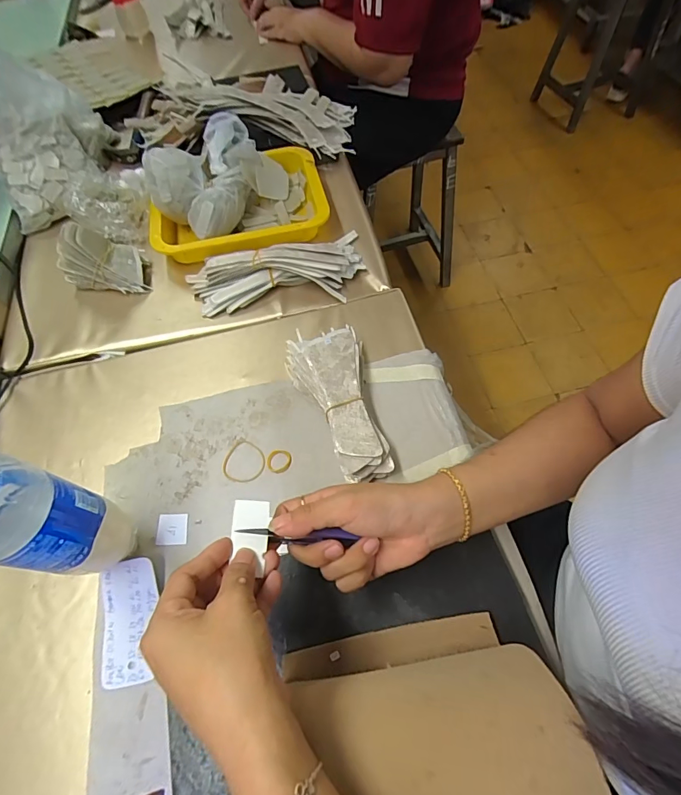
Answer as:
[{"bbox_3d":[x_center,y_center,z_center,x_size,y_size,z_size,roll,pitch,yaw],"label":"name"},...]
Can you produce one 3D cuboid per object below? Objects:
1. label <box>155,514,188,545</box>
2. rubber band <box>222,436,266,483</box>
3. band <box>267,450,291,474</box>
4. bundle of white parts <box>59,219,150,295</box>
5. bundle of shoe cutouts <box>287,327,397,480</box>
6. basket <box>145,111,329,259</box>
[{"bbox_3d":[-0.171,0.133,0.432,0.032,0.004,0.031,-2,61,2],"label":"label"},{"bbox_3d":[-0.104,0.070,0.458,0.045,0.004,0.047,-2,61,3],"label":"rubber band"},{"bbox_3d":[-0.067,0.068,0.459,0.026,0.004,0.026,-2,61,3],"label":"band"},{"bbox_3d":[-0.330,-0.189,0.577,0.104,0.090,0.059,-7,61,0],"label":"bundle of white parts"},{"bbox_3d":[-0.006,-0.001,0.475,0.088,0.039,0.201,-13,61,-4],"label":"bundle of shoe cutouts"},{"bbox_3d":[-0.154,-0.311,0.627,0.248,0.100,0.196,-9,61,-1],"label":"basket"}]

